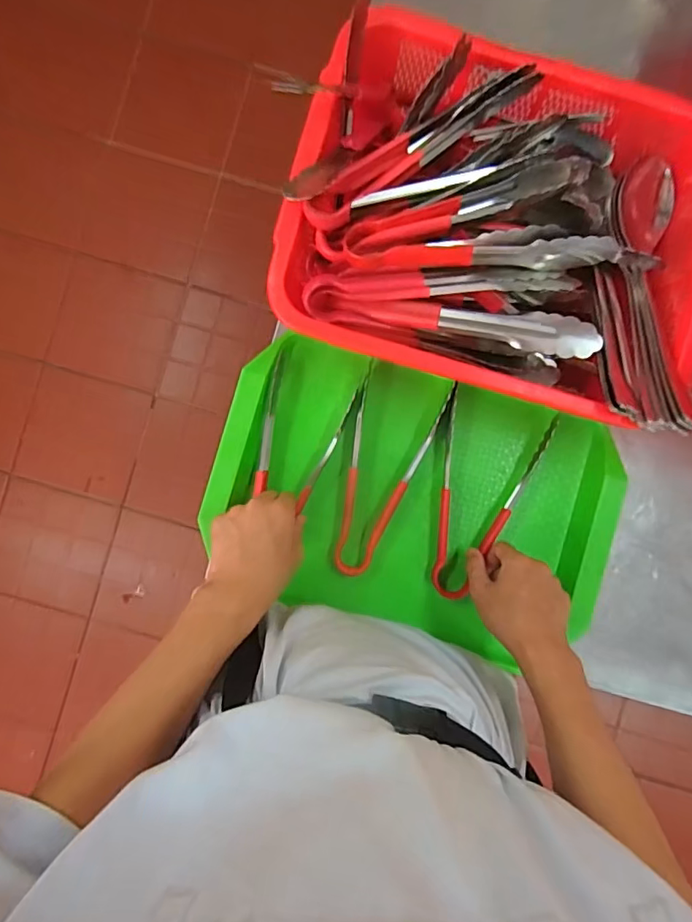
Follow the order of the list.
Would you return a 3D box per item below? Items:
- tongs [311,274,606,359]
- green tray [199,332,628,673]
[{"bbox_3d":[0.091,-0.128,0.464,0.252,0.034,0.039,12,93,9],"label":"tongs"},{"bbox_3d":[0.071,0.042,0.560,0.414,0.068,0.267,16,92,-7],"label":"green tray"}]

